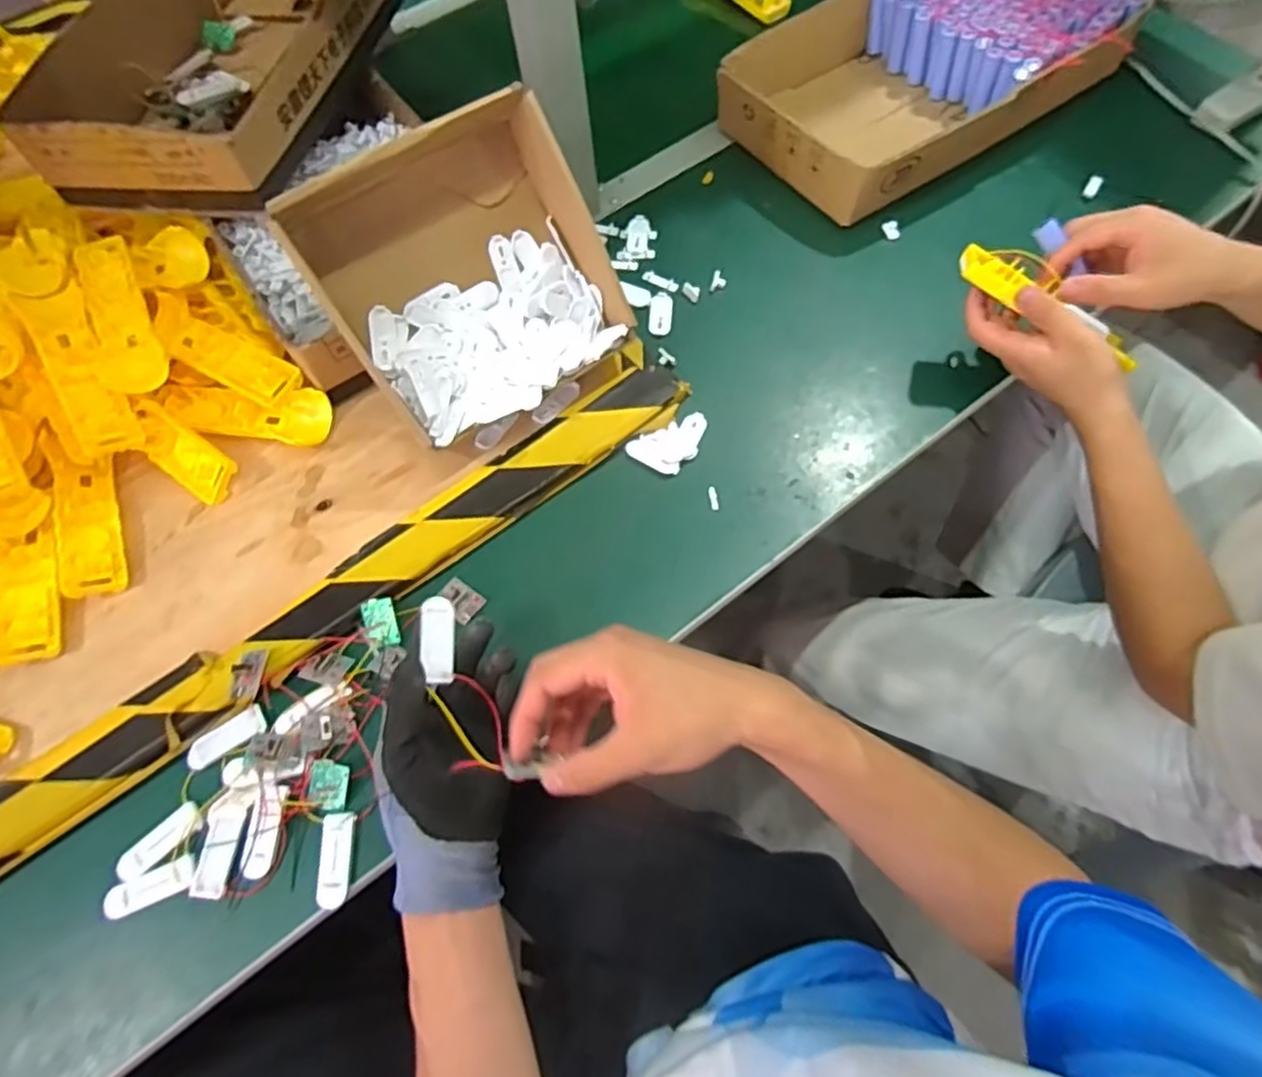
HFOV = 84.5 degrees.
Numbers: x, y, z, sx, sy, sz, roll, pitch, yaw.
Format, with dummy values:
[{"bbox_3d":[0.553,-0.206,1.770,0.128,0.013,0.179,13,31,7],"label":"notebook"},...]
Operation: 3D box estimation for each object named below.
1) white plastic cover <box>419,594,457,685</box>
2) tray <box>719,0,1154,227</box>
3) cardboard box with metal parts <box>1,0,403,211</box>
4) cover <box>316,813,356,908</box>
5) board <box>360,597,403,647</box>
[{"bbox_3d":[-0.128,0.063,0.459,0.023,0.010,0.049,5,74,-24],"label":"white plastic cover"},{"bbox_3d":[0.310,-0.511,0.751,0.423,0.076,0.257,-31,67,-11],"label":"tray"},{"bbox_3d":[-0.375,-0.505,0.682,0.223,0.084,0.468,8,65,7],"label":"cardboard box with metal parts"},{"bbox_3d":[-0.198,0.216,0.468,0.020,0.007,0.058,-3,64,2],"label":"cover"},{"bbox_3d":[-0.191,0.064,0.532,0.024,0.004,0.038,-17,76,-11],"label":"board"}]

